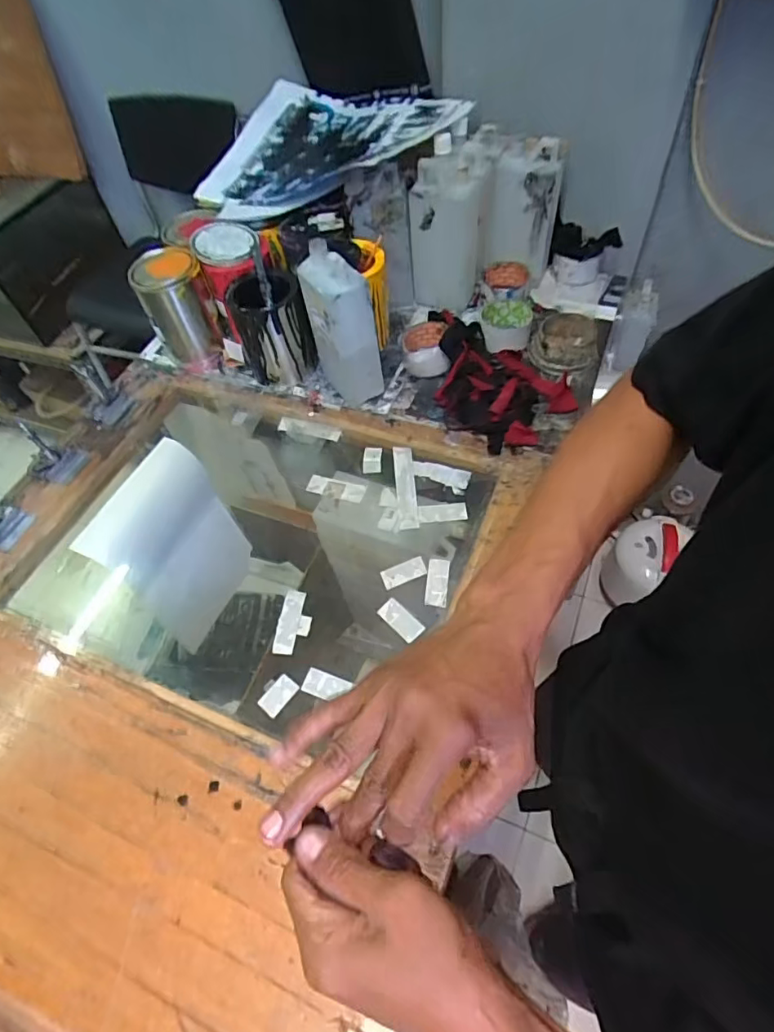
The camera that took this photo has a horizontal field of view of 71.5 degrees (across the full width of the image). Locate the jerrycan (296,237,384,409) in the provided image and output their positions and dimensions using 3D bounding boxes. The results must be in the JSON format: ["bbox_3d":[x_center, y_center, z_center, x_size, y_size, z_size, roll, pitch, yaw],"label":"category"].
[{"bbox_3d":[-0.062,-0.266,0.766,0.063,0.216,0.097,-32,61,-14],"label":"jerrycan"}]

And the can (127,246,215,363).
[{"bbox_3d":[-0.346,-0.346,0.894,0.105,0.152,0.101,-33,61,-15],"label":"can"}]

